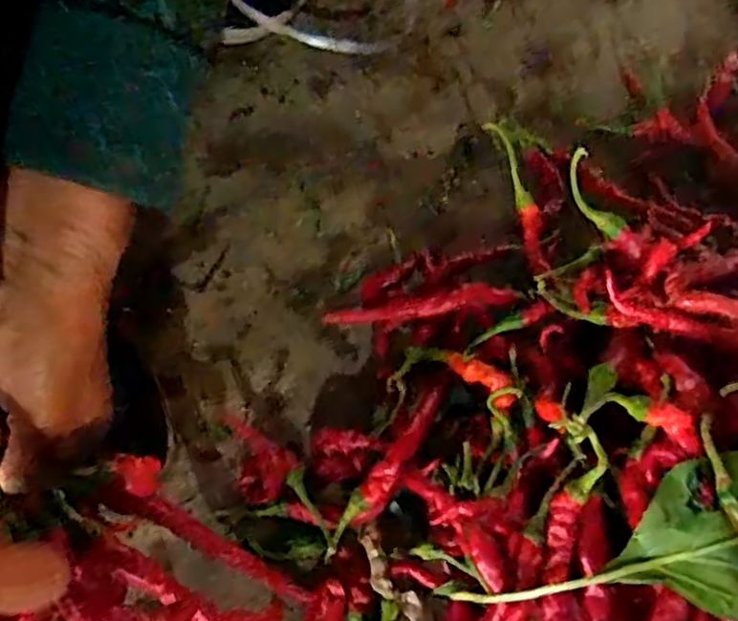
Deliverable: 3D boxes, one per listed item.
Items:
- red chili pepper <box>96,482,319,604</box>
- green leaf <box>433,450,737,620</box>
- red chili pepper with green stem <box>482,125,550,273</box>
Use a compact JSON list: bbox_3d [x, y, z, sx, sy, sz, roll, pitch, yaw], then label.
[{"bbox_3d":[-0.084,0.119,0.347,0.120,0.012,0.015,32,62,-8],"label":"red chili pepper"},{"bbox_3d":[0.107,0.108,0.275,0.145,0.024,0.057,-27,61,9],"label":"green leaf"},{"bbox_3d":[0.097,-0.072,0.430,0.016,0.015,0.099,-21,102,-13],"label":"red chili pepper with green stem"}]

